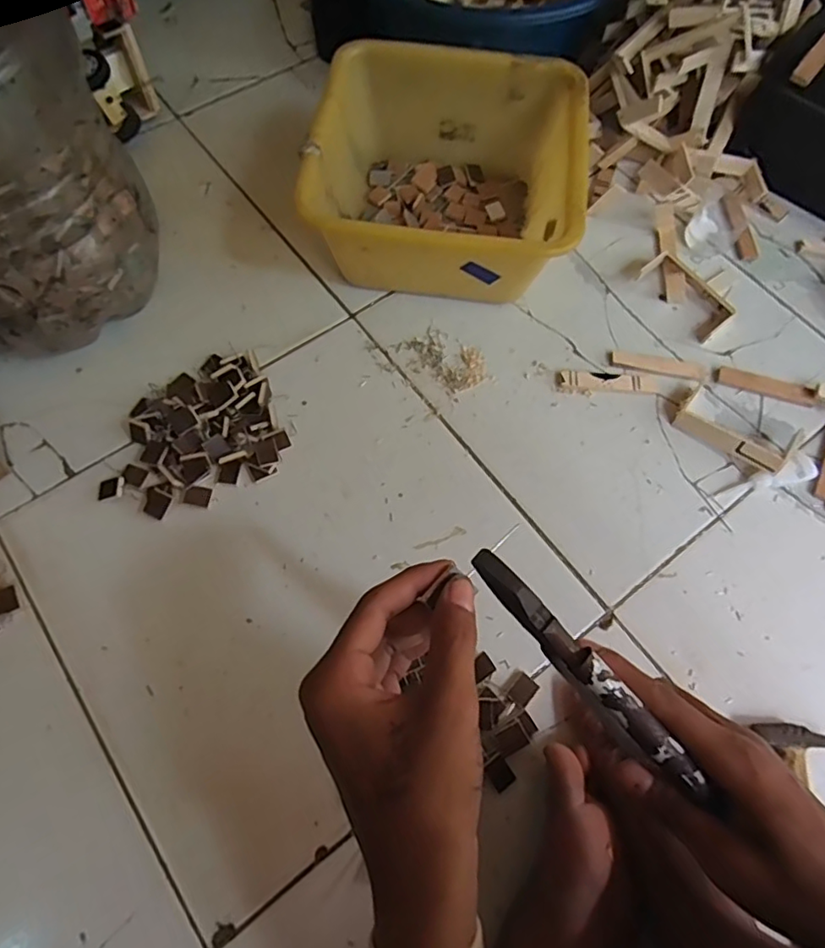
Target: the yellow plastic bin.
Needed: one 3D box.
[{"bbox_3d":[0.036,-0.310,0.616,0.258,0.128,0.250,8,67,2],"label":"yellow plastic bin"}]

